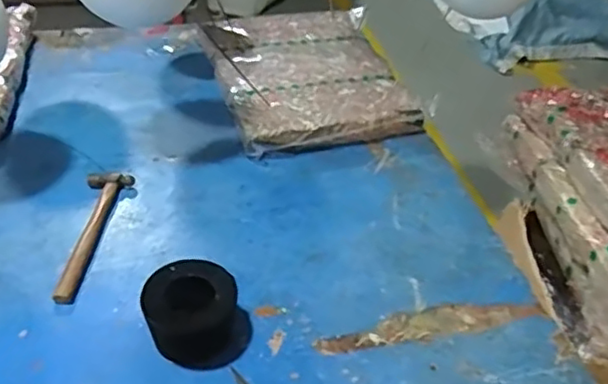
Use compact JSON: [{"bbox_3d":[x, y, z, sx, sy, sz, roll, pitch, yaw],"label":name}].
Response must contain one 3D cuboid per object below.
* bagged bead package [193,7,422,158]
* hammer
[{"bbox_3d":[0.015,-0.267,1.363,0.406,0.065,0.541,-10,39,-16],"label":"bagged bead package"},{"bbox_3d":[-0.338,0.062,0.964,0.071,0.023,0.278,5,37,3],"label":"hammer"}]

